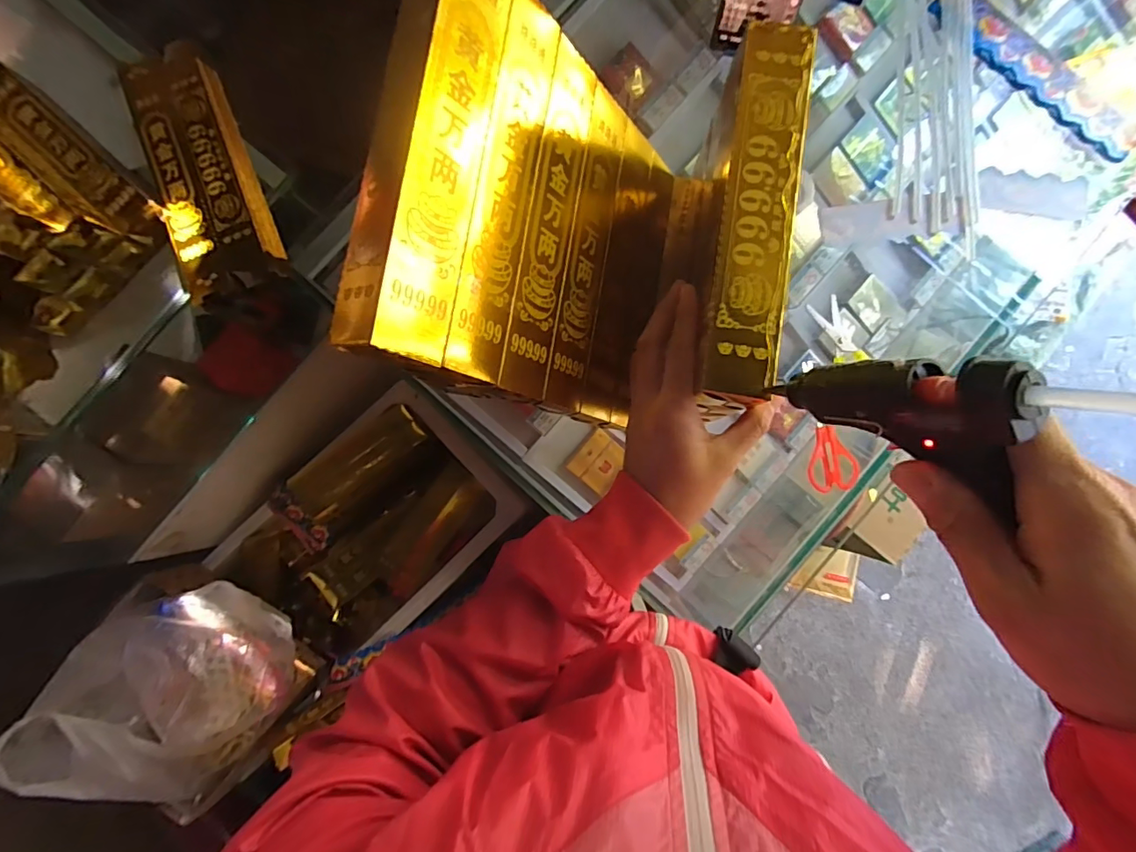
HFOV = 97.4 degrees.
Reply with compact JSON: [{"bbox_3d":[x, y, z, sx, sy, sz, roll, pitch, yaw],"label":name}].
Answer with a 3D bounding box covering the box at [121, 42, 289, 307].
[{"bbox_3d":[-0.380,-0.264,0.519,0.093,0.037,0.266,-21,85,0],"label":"box"}]

